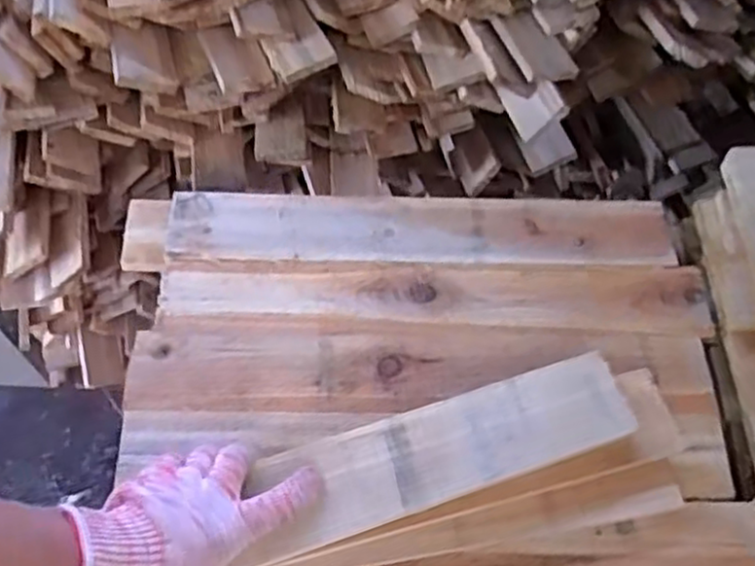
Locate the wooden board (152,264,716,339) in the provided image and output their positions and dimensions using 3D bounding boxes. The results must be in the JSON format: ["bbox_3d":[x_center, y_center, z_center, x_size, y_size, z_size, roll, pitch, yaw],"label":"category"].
[{"bbox_3d":[0.057,0.014,0.657,0.493,0.007,0.067,0,60,-3],"label":"wooden board"}]

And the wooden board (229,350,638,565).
[{"bbox_3d":[-0.042,0.160,0.536,0.496,0.021,0.077,-18,63,-12],"label":"wooden board"}]

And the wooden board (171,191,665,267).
[{"bbox_3d":[0.042,-0.051,0.692,0.468,0.015,0.079,1,60,-3],"label":"wooden board"}]

